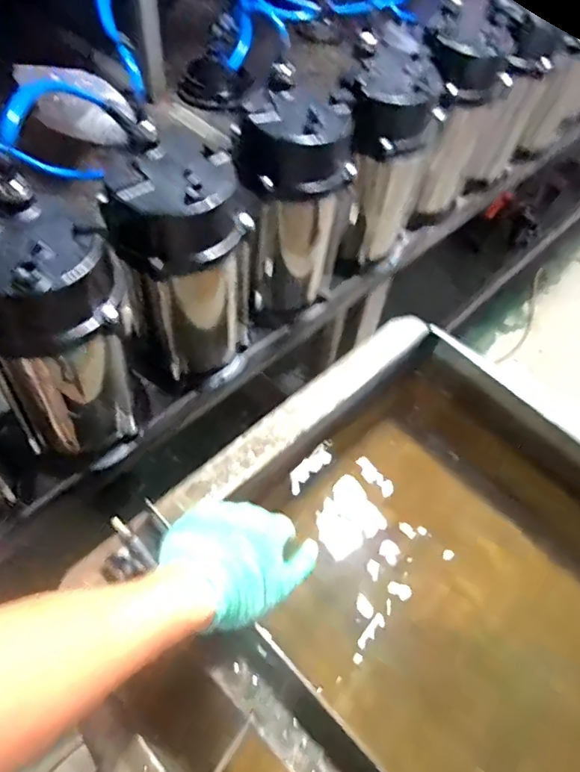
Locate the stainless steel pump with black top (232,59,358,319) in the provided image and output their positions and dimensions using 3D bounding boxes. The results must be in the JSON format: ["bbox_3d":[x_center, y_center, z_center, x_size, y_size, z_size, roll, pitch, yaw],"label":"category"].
[{"bbox_3d":[0.000,-0.201,0.629,0.118,0.246,0.109,-3,56,-7],"label":"stainless steel pump with black top"}]

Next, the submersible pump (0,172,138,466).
[{"bbox_3d":[-0.205,-0.033,0.496,0.115,0.261,0.109,-6,57,-9],"label":"submersible pump"}]

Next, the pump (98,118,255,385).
[{"bbox_3d":[-0.104,-0.114,0.556,0.115,0.251,0.102,-14,58,-14],"label":"pump"}]

